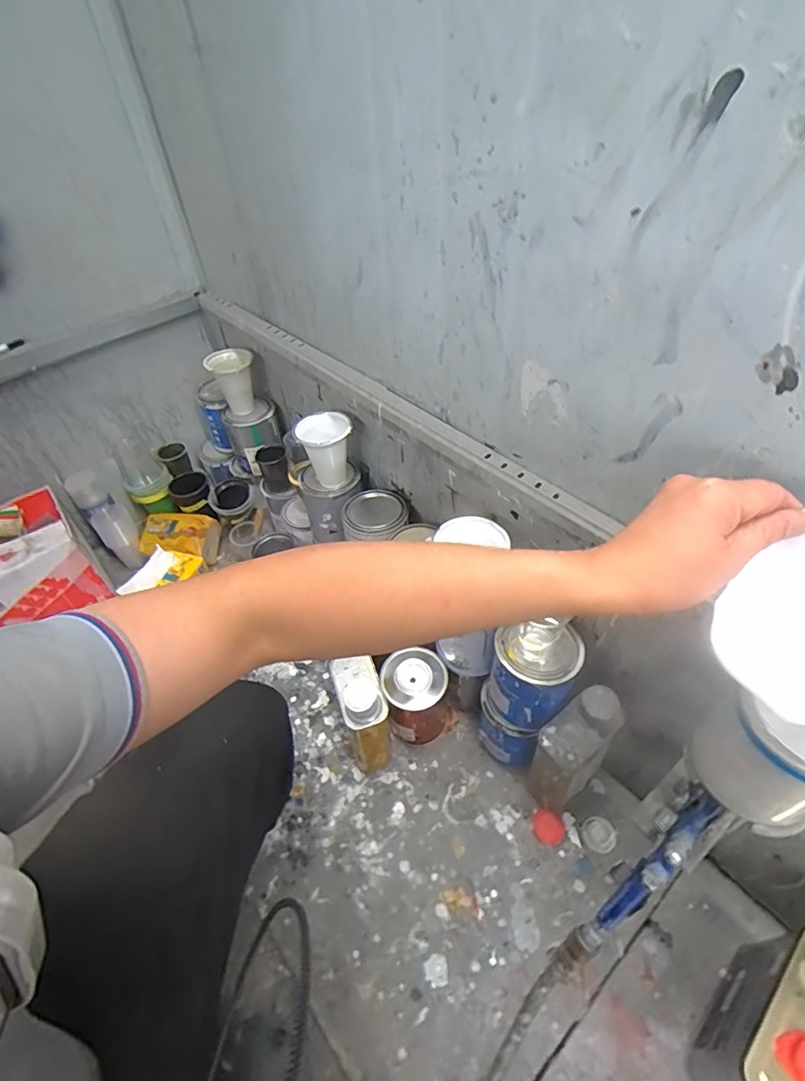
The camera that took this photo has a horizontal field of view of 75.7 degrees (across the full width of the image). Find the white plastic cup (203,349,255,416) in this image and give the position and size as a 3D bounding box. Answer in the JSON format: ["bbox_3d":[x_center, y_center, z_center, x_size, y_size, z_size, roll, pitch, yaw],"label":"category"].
[{"bbox_3d":[-0.335,-0.314,1.043,0.087,0.118,0.087,-16,48,-11],"label":"white plastic cup"}]

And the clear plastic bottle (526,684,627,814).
[{"bbox_3d":[0.228,0.292,0.708,0.112,0.213,0.065,-31,52,-23],"label":"clear plastic bottle"}]

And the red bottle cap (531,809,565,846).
[{"bbox_3d":[0.208,0.408,0.737,0.043,0.007,0.043,-2,47,2],"label":"red bottle cap"}]

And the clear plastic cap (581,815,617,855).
[{"bbox_3d":[0.277,0.414,0.730,0.045,0.010,0.044,-2,47,2],"label":"clear plastic cap"}]

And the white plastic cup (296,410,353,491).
[{"bbox_3d":[-0.126,-0.145,0.864,0.086,0.112,0.092,-17,48,-11],"label":"white plastic cup"}]

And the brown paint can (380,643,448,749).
[{"bbox_3d":[0.021,0.250,0.812,0.092,0.152,0.089,-2,47,2],"label":"brown paint can"}]

